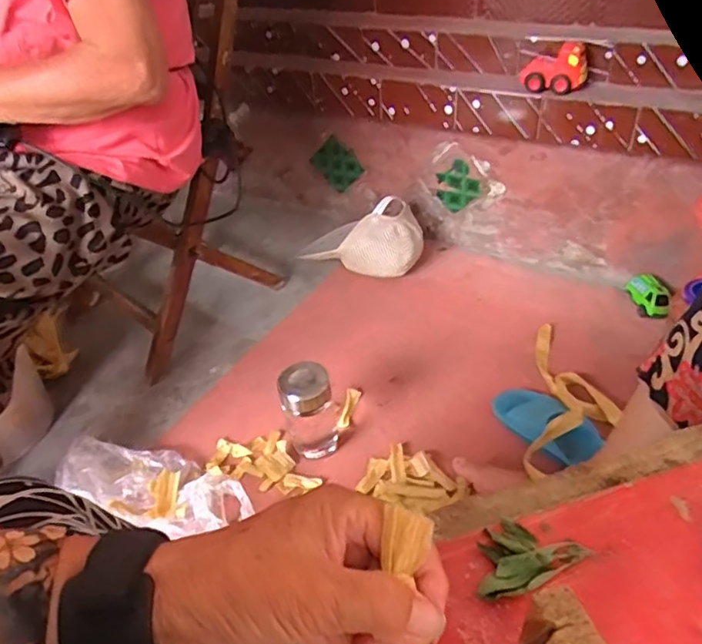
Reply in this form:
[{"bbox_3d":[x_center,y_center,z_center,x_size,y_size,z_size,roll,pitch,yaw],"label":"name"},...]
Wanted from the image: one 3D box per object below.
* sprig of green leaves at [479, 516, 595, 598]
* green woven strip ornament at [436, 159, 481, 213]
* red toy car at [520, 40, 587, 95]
[{"bbox_3d":[0.095,0.130,0.332,0.063,0.015,0.040,-25,45,-20],"label":"sprig of green leaves"},{"bbox_3d":[0.225,-0.281,1.234,0.091,0.123,0.014,15,46,22],"label":"green woven strip ornament"},{"bbox_3d":[0.331,-0.415,0.961,0.104,0.069,0.064,8,43,16],"label":"red toy car"}]

